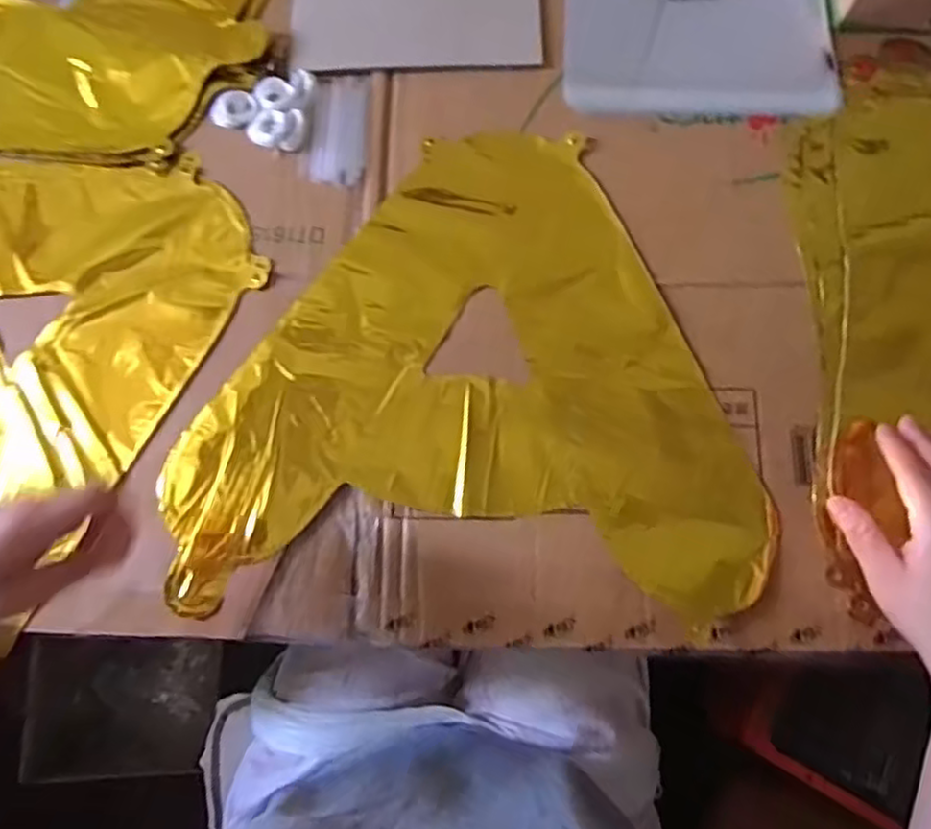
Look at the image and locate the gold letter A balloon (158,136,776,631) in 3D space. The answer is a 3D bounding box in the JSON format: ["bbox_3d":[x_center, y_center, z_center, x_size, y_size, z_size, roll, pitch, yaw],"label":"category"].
[{"bbox_3d":[-0.006,-0.035,0.475,0.375,0.006,0.325,-3,76,1],"label":"gold letter A balloon"}]

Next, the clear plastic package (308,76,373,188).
[{"bbox_3d":[-0.094,-0.217,0.526,0.042,0.008,0.093,4,77,2],"label":"clear plastic package"}]

